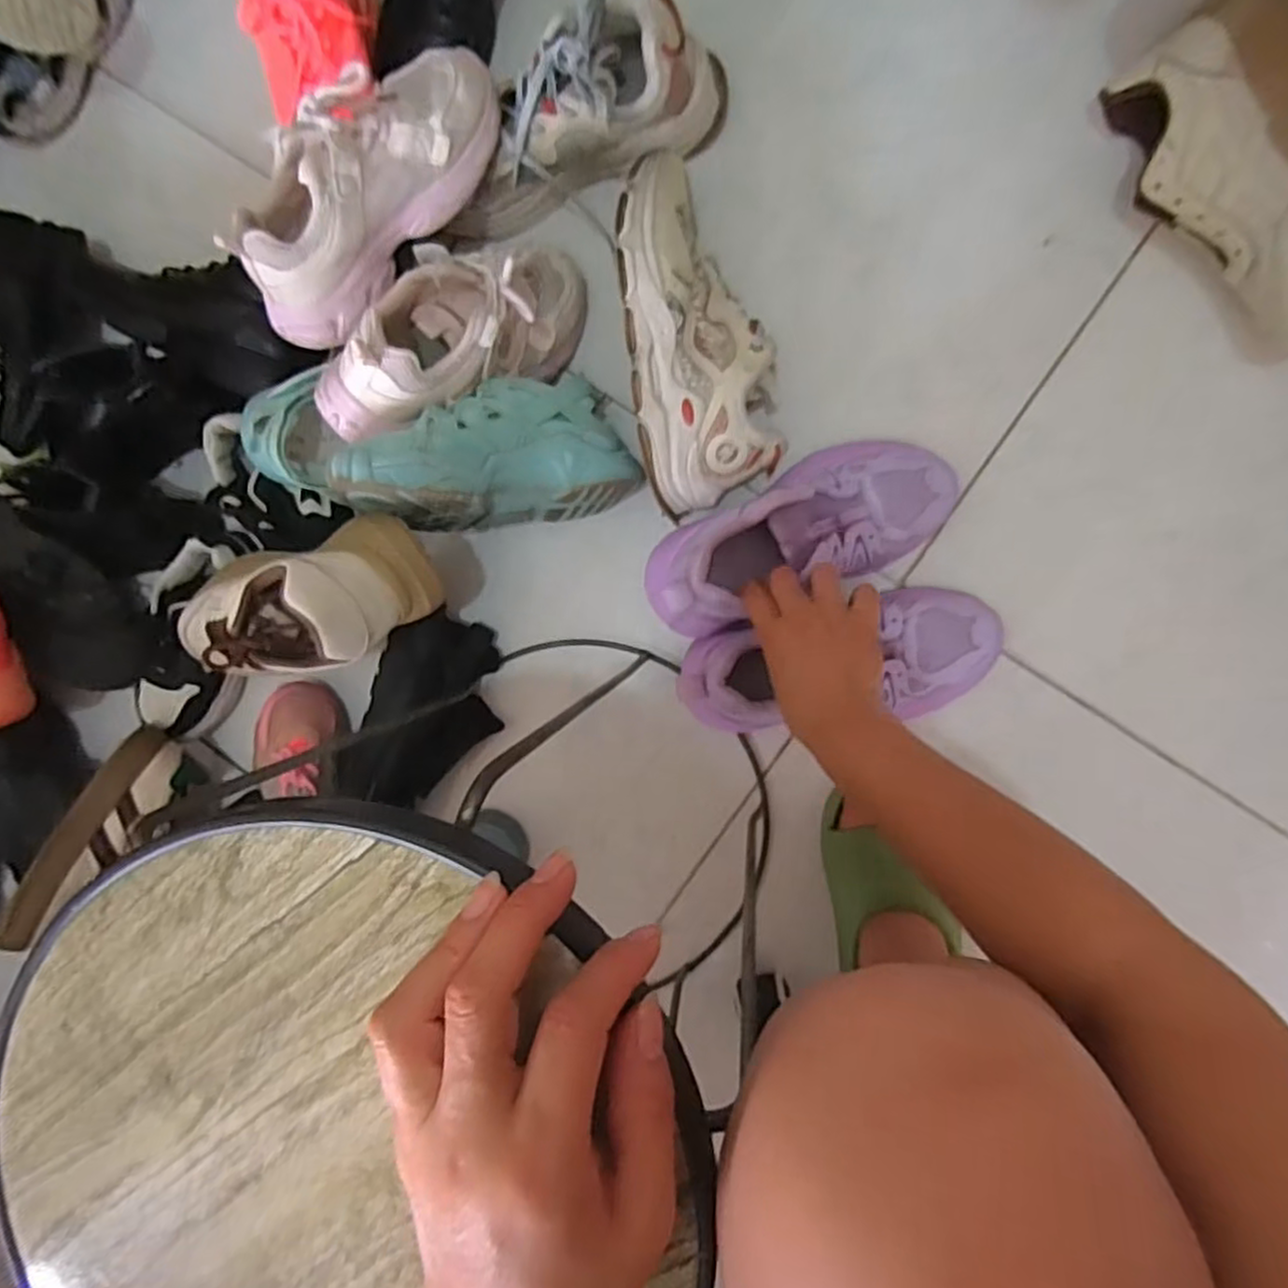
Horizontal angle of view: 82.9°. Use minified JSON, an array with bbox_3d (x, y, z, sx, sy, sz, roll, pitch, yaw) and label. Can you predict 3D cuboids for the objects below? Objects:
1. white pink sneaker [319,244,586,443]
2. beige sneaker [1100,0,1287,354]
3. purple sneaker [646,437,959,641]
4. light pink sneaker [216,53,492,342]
[{"bbox_3d":[-0.130,-0.240,0.545,0.232,0.103,0.080,-39,88,-29],"label":"white pink sneaker"},{"bbox_3d":[0.411,-0.325,0.514,0.095,0.102,0.248,-14,92,9],"label":"beige sneaker"},{"bbox_3d":[0.118,-0.085,0.568,0.241,0.088,0.102,-23,91,-6],"label":"purple sneaker"},{"bbox_3d":[-0.209,-0.339,0.537,0.091,0.080,0.248,41,98,3],"label":"light pink sneaker"}]

